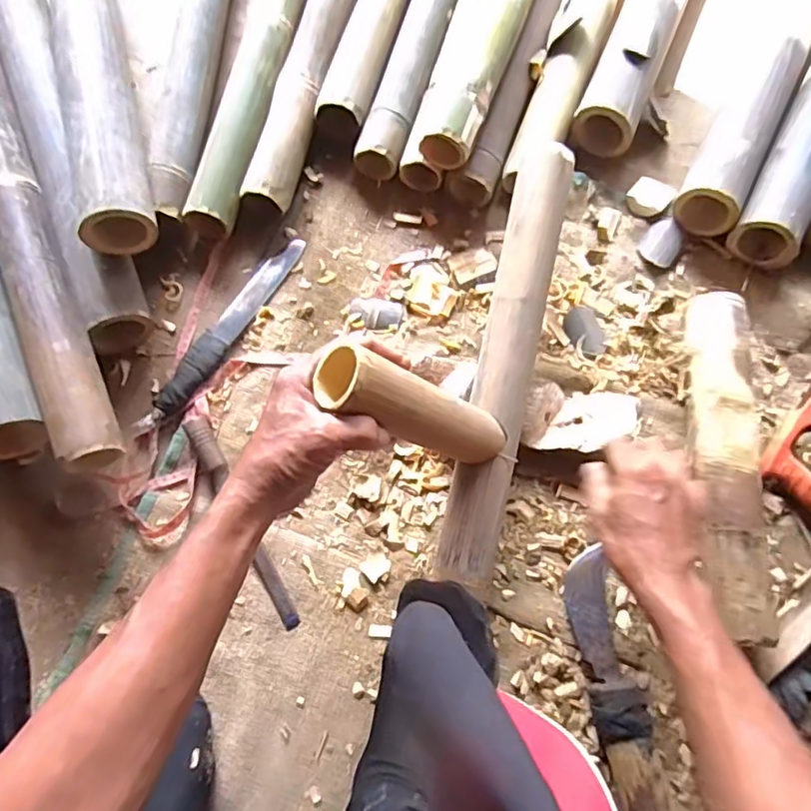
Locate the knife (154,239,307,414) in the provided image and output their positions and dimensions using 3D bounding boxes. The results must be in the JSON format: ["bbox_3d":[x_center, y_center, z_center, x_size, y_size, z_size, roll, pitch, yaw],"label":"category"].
[{"bbox_3d":[-0.201,-0.098,0.688,0.039,0.018,0.253,31,77,10],"label":"knife"}]

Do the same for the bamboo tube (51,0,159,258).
[{"bbox_3d":[-0.361,-0.381,0.690,0.078,0.077,0.448,-16,74,-3],"label":"bamboo tube"}]

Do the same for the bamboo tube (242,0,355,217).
[{"bbox_3d":[-0.098,-0.512,0.772,0.062,0.045,0.586,14,75,6],"label":"bamboo tube"}]

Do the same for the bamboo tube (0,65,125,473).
[{"bbox_3d":[-0.420,-0.210,0.634,0.061,0.055,0.602,-23,75,-5],"label":"bamboo tube"}]

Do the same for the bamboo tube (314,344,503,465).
[{"bbox_3d":[0.014,0.009,0.490,0.041,0.201,0.050,-4,69,43],"label":"bamboo tube"}]

